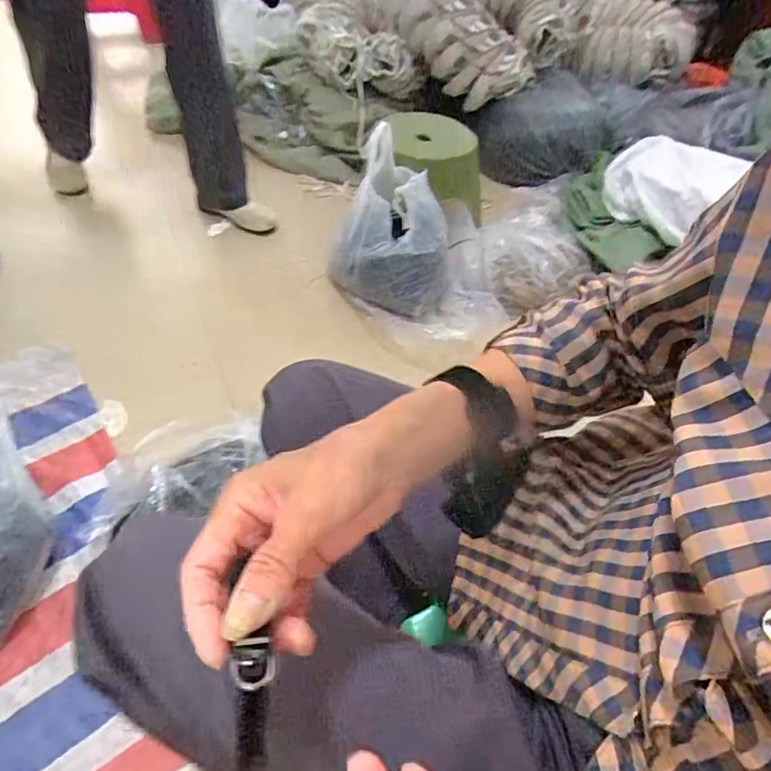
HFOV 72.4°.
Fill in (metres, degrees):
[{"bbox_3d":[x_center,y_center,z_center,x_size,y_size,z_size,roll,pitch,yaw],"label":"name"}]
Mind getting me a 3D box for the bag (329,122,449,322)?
[{"bbox_3d":[0.026,-0.335,1.093,0.269,0.271,0.247,23,50,16],"label":"bag"}]

